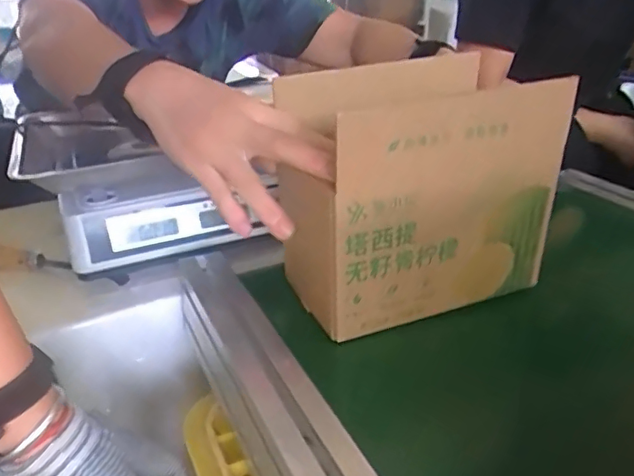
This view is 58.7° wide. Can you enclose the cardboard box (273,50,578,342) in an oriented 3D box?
[{"bbox_3d":[0.075,-0.034,0.421,0.179,0.168,0.099,-10,27,-16],"label":"cardboard box"}]

